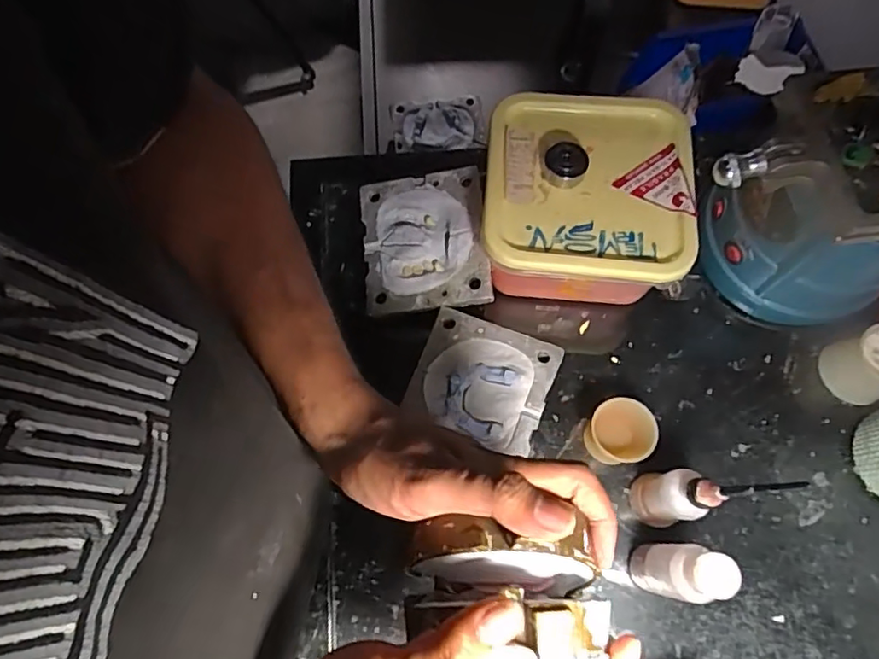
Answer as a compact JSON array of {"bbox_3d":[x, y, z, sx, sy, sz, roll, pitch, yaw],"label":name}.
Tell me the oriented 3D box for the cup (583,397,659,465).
[{"bbox_3d":[0.150,0.089,0.502,0.053,0.054,0.051,0,71,0],"label":"cup"}]

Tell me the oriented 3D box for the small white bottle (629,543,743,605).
[{"bbox_3d":[0.173,0.176,0.426,0.031,0.126,0.036,10,71,3],"label":"small white bottle"}]

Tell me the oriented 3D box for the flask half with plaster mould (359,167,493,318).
[{"bbox_3d":[-0.014,-0.077,0.538,0.113,0.030,0.125,-10,77,12],"label":"flask half with plaster mould"}]

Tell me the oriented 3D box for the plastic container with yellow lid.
[{"bbox_3d":[0.126,-0.107,0.536,0.170,0.111,0.171,5,71,2],"label":"plastic container with yellow lid"}]

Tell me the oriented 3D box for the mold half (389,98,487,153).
[{"bbox_3d":[-0.002,-0.283,0.811,0.124,0.022,0.073,-2,71,-1],"label":"mold half"}]

